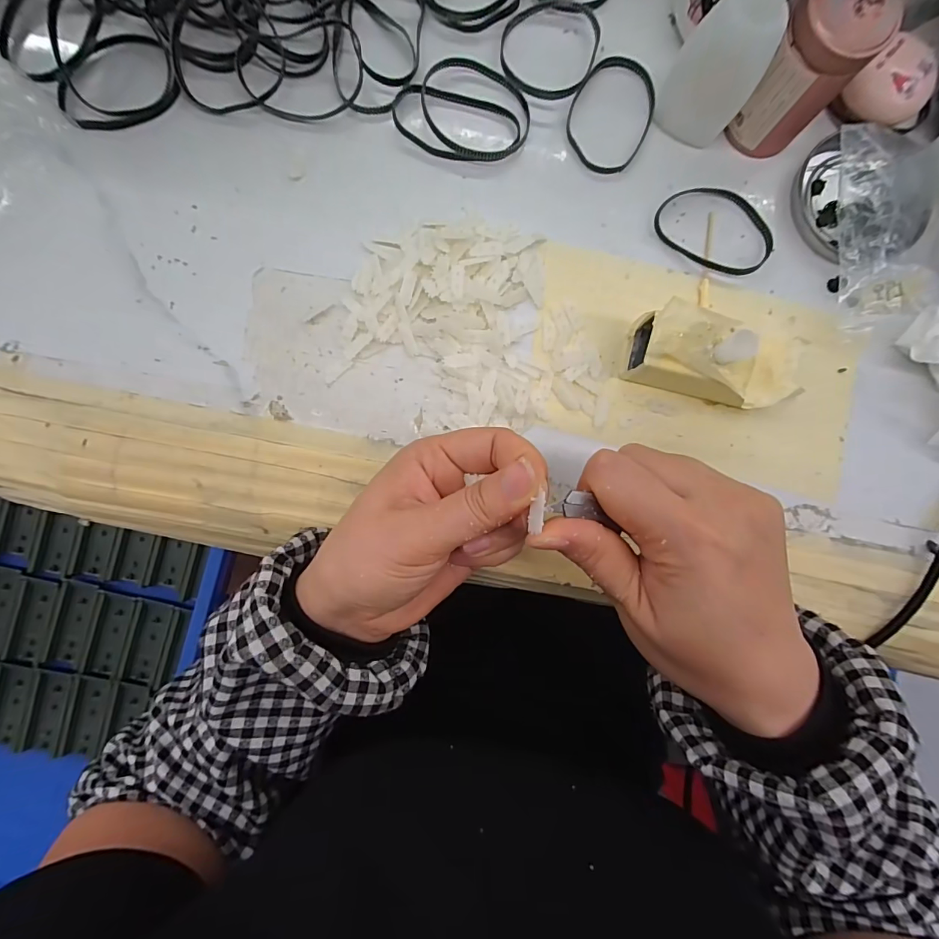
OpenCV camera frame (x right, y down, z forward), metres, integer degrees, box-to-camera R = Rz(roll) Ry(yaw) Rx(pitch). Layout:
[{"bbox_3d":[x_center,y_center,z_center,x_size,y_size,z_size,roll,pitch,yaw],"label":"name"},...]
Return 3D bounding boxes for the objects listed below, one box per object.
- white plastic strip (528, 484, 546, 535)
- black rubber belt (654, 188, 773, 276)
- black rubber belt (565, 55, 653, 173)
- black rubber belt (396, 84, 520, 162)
[{"bbox_3d":[0.026,0.016,0.163,0.005,0.004,0.017,8,95,-2],"label":"white plastic strip"},{"bbox_3d":[0.148,-0.144,0.258,0.072,0.007,0.048,30,88,-2],"label":"black rubber belt"},{"bbox_3d":[0.084,-0.210,0.257,0.049,0.005,0.067,28,88,-2],"label":"black rubber belt"},{"bbox_3d":[-0.007,-0.199,0.252,0.073,0.006,0.038,9,89,-2],"label":"black rubber belt"}]

